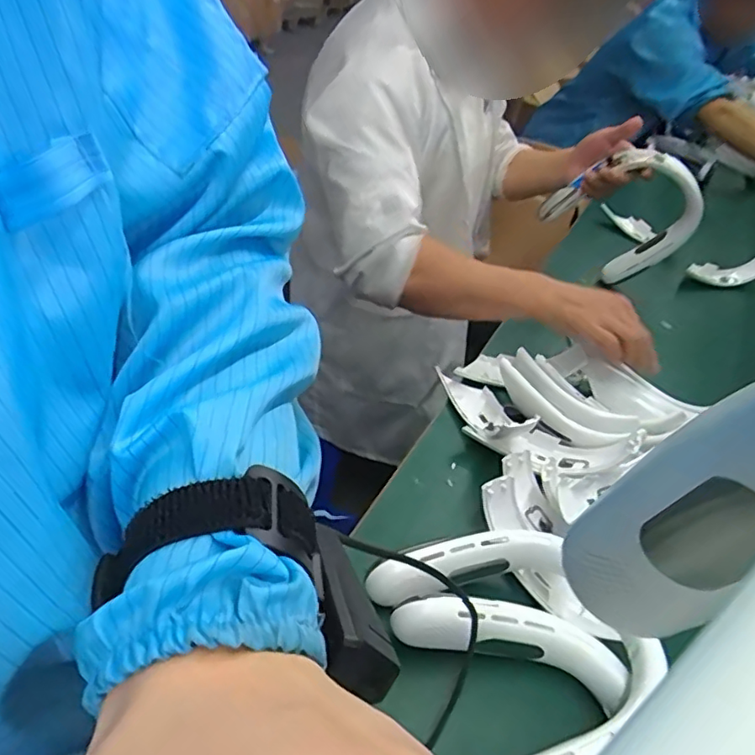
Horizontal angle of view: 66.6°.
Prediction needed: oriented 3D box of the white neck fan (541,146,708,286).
[{"bbox_3d":[0.405,-0.252,0.907,0.220,0.202,0.073,33,56,-17],"label":"white neck fan"}]

